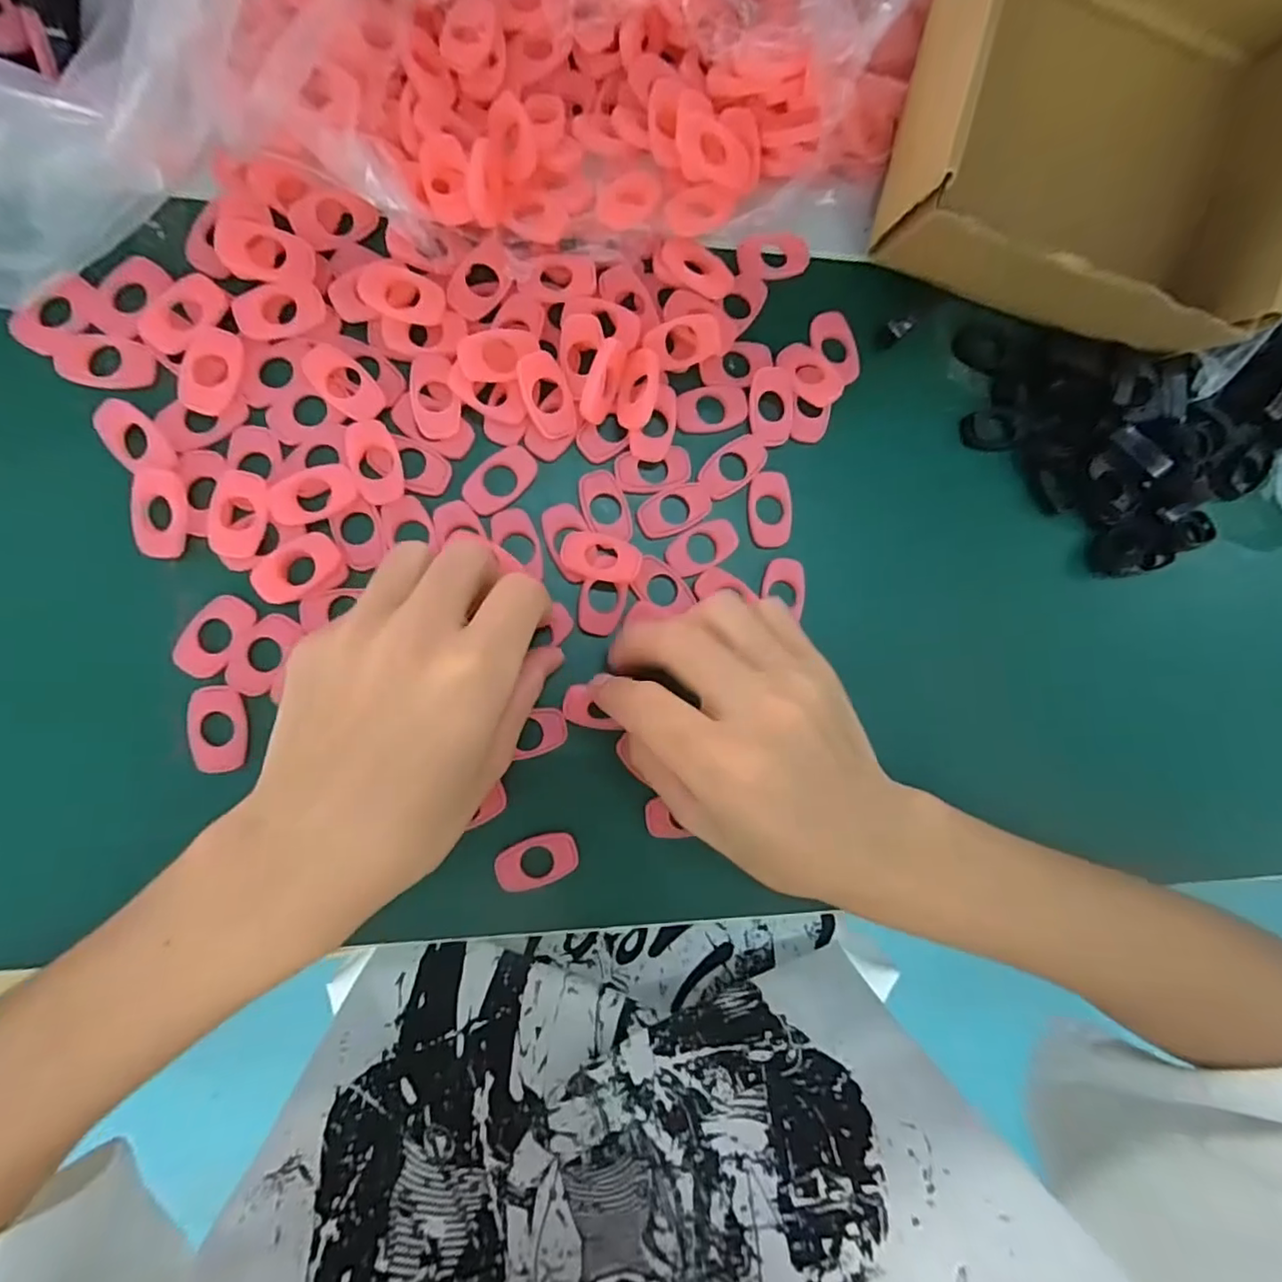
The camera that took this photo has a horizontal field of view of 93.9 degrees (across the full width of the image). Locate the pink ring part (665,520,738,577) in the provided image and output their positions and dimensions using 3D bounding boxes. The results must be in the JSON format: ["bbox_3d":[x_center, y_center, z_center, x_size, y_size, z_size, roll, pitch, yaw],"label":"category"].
[{"bbox_3d":[0.026,-0.040,0.257,0.032,0.004,0.019,-26,92,-8],"label":"pink ring part"}]

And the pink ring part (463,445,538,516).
[{"bbox_3d":[-0.058,-0.066,0.246,0.019,0.004,0.032,44,83,-4],"label":"pink ring part"}]

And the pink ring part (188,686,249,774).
[{"bbox_3d":[-0.160,0.034,0.227,0.019,0.004,0.032,-4,88,-8],"label":"pink ring part"}]

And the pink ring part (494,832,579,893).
[{"bbox_3d":[-0.042,0.090,0.243,0.032,0.005,0.019,-17,90,-8],"label":"pink ring part"}]

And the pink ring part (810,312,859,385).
[{"bbox_3d":[0.088,-0.130,0.266,0.019,0.010,0.035,-11,89,-8],"label":"pink ring part"}]

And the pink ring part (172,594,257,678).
[{"bbox_3d":[-0.163,-0.002,0.229,0.019,0.004,0.033,29,84,-6],"label":"pink ring part"}]

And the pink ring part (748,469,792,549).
[{"bbox_3d":[0.057,-0.057,0.260,0.019,0.004,0.033,-3,88,-8],"label":"pink ring part"}]

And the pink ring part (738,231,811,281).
[{"bbox_3d":[0.060,-0.170,0.265,0.032,0.007,0.018,-9,89,-8],"label":"pink ring part"}]

